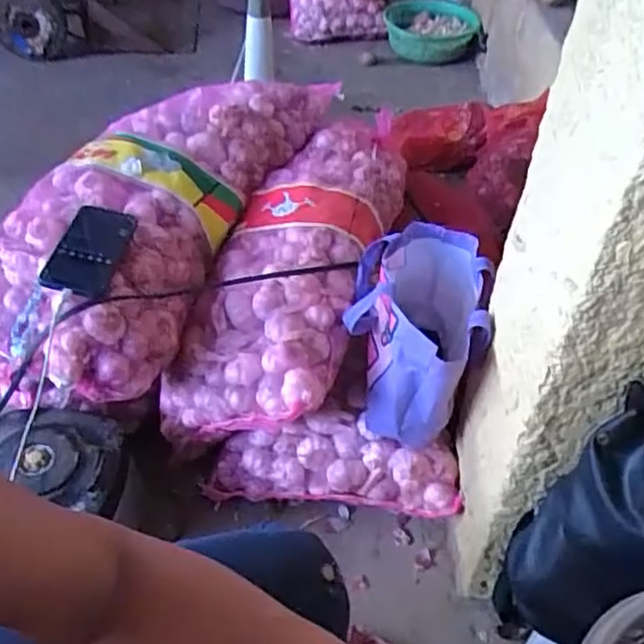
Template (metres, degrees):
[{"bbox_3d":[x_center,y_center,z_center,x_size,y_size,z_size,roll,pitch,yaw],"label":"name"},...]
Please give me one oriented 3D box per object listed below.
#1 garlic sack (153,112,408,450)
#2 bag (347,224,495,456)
[{"bbox_3d":[-0.027,-0.090,1.087,0.242,0.221,0.641,15,45,12],"label":"garlic sack"},{"bbox_3d":[0.123,0.013,0.908,0.169,0.203,0.233,9,44,6],"label":"bag"}]

